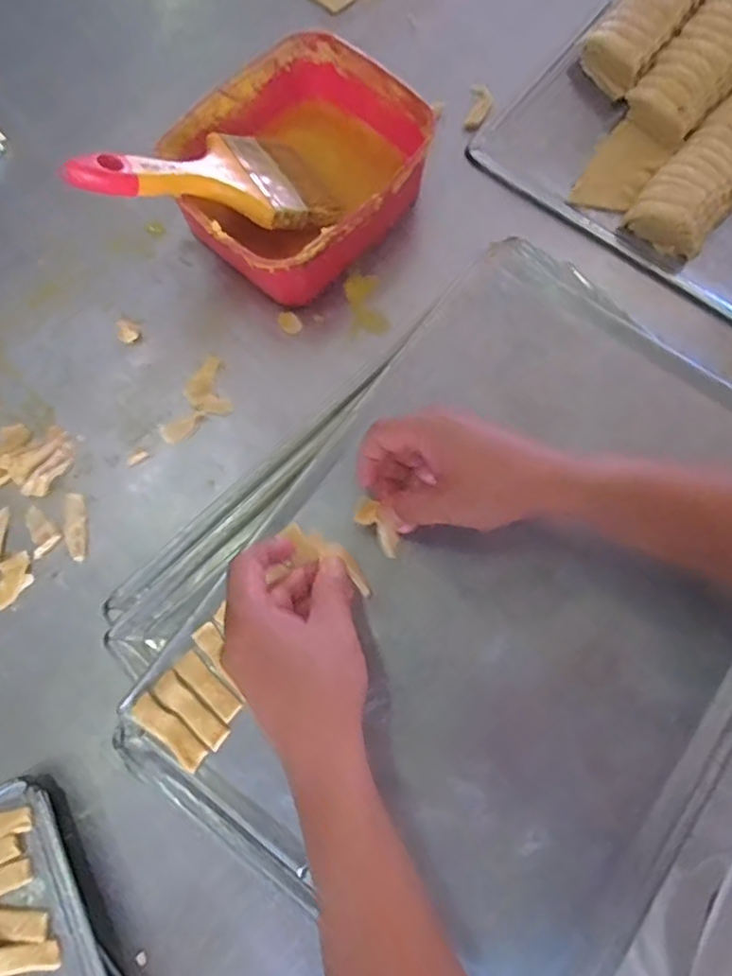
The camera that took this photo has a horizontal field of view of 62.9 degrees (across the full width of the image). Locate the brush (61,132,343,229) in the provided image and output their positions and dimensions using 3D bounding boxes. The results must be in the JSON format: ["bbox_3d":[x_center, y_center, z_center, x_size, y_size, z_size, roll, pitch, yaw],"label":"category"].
[{"bbox_3d":[-0.117,-0.238,0.459,0.204,0.015,0.097,-21,72,-36],"label":"brush"}]

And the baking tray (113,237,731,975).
[{"bbox_3d":[0.102,0.072,0.414,0.330,0.022,0.461,33,78,10],"label":"baking tray"}]

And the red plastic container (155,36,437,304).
[{"bbox_3d":[-0.057,-0.263,0.503,0.179,0.069,0.203,31,77,10],"label":"red plastic container"}]

